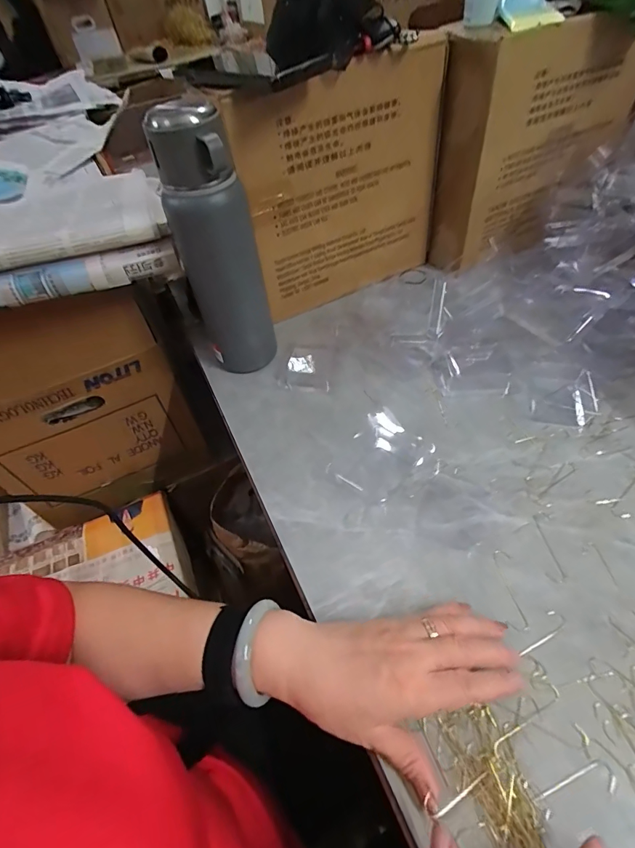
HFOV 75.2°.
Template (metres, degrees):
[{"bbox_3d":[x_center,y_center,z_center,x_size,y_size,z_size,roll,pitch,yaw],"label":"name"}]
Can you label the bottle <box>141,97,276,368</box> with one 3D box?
[{"bbox_3d":[-0.107,-0.183,0.455,0.082,0.265,0.084,-16,50,-8],"label":"bottle"}]

